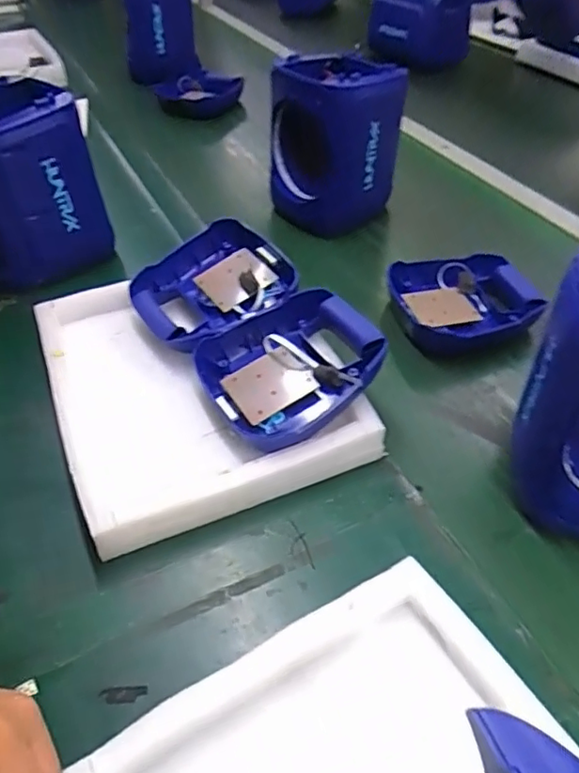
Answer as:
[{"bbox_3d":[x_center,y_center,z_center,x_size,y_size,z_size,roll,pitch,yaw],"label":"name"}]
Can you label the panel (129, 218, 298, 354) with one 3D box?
[{"bbox_3d":[-0.094,-0.118,0.715,0.179,0.064,0.162,-19,48,-17],"label":"panel"}]

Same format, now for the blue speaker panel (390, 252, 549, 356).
[{"bbox_3d":[0.235,-0.113,0.768,0.191,0.056,0.157,-9,46,-8],"label":"blue speaker panel"}]

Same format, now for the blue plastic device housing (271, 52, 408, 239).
[{"bbox_3d":[0.057,-0.369,0.917,0.138,0.226,0.170,-33,53,-28],"label":"blue plastic device housing"}]

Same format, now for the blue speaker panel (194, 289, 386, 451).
[{"bbox_3d":[0.008,-0.022,0.619,0.184,0.073,0.169,-21,48,-21],"label":"blue speaker panel"}]

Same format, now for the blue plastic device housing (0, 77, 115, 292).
[{"bbox_3d":[-0.361,-0.267,0.793,0.183,0.224,0.151,-20,48,-19],"label":"blue plastic device housing"}]

